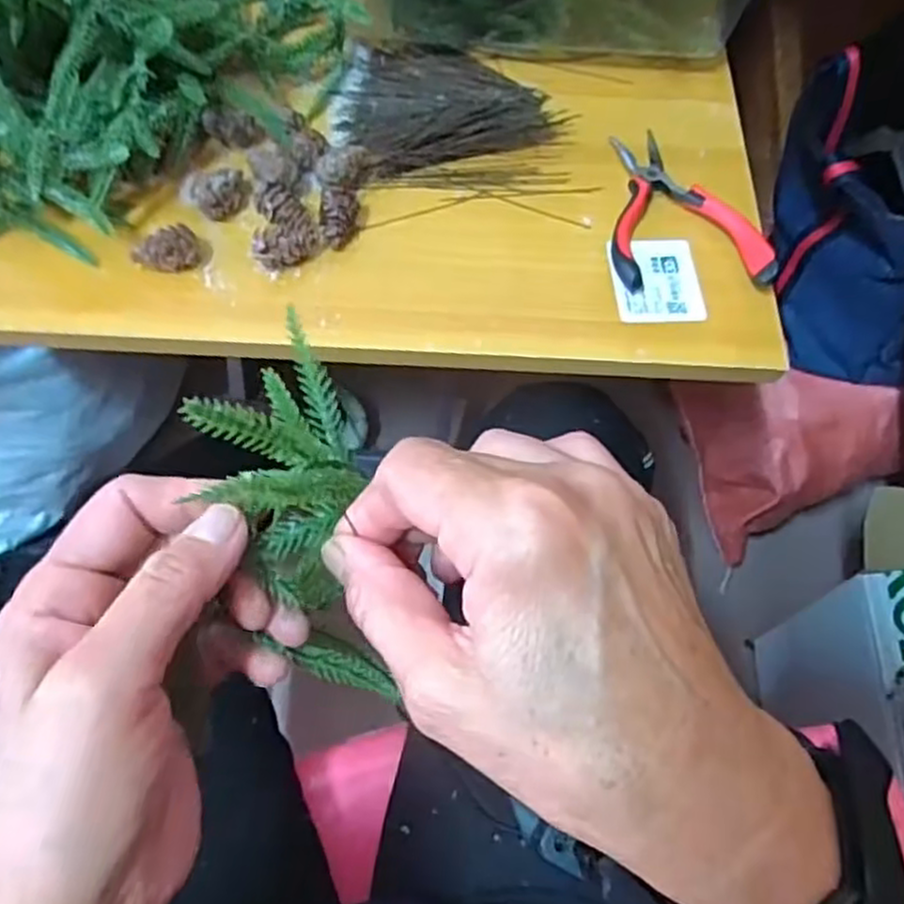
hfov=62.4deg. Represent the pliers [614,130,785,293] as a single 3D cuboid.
[{"bbox_3d":[0.138,-0.150,0.448,0.087,0.019,0.124,2,63,-2],"label":"pliers"}]

